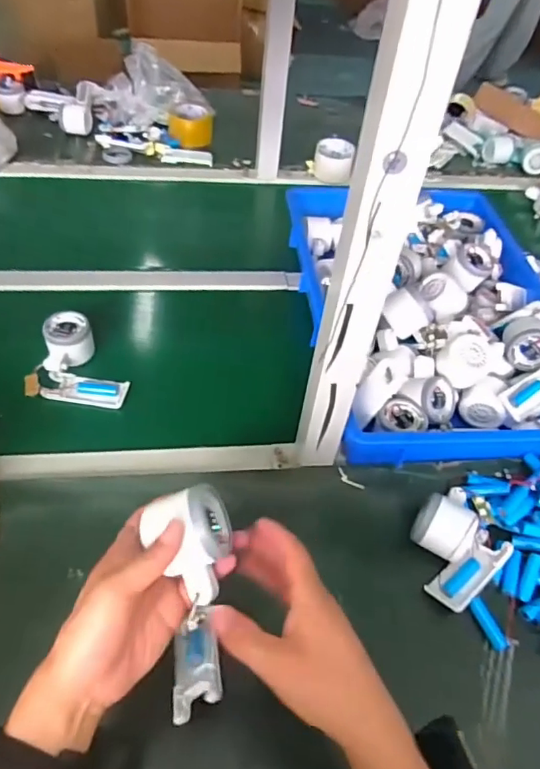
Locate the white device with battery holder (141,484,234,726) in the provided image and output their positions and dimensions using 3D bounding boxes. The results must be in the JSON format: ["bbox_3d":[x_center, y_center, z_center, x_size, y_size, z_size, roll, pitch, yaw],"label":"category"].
[{"bbox_3d":[-0.064,0.163,0.413,0.066,0.166,0.063,0,14,-6],"label":"white device with battery holder"}]

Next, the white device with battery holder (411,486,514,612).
[{"bbox_3d":[0.195,0.166,0.557,0.105,0.051,0.093,-30,59,-28],"label":"white device with battery holder"}]

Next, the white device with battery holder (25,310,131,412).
[{"bbox_3d":[-0.243,-0.033,0.698,0.120,0.050,0.119,5,49,-2],"label":"white device with battery holder"}]

